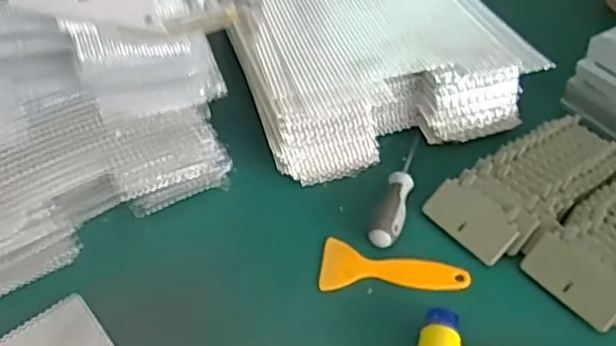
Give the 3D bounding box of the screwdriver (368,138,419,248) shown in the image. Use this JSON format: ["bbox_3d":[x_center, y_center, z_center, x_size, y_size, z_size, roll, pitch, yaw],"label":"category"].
[{"bbox_3d":[0.088,0.012,0.628,0.027,0.028,0.156,12,47,11],"label":"screwdriver"}]

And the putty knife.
[{"bbox_3d":[0.076,0.085,0.573,0.128,0.006,0.052,4,46,5],"label":"putty knife"}]

